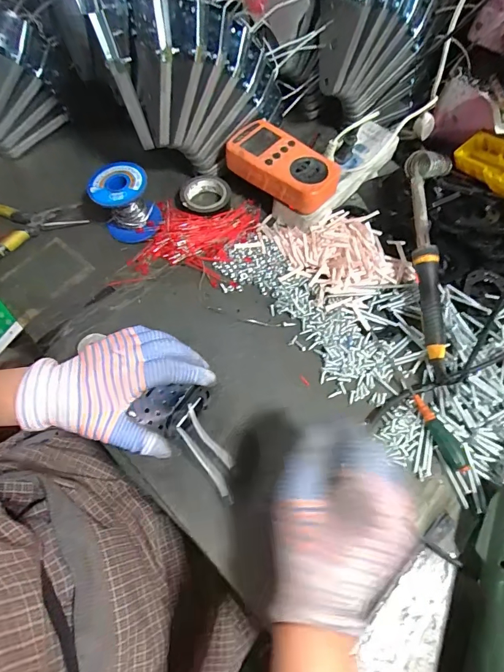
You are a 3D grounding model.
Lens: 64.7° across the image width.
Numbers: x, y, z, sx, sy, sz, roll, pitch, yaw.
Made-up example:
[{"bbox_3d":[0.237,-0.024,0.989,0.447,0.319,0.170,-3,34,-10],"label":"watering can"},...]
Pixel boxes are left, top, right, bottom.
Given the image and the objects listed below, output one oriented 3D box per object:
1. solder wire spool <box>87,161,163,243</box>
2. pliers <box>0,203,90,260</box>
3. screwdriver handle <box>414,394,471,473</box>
[{"bbox_3d":[-0.142,-0.150,0.450,0.067,0.063,0.062,-20,67,-12],"label":"solder wire spool"},{"bbox_3d":[-0.268,-0.128,0.461,0.143,0.018,0.083,-17,66,-11],"label":"pliers"},{"bbox_3d":[0.177,0.090,0.372,0.019,0.014,0.076,-14,66,-9],"label":"screwdriver handle"}]

